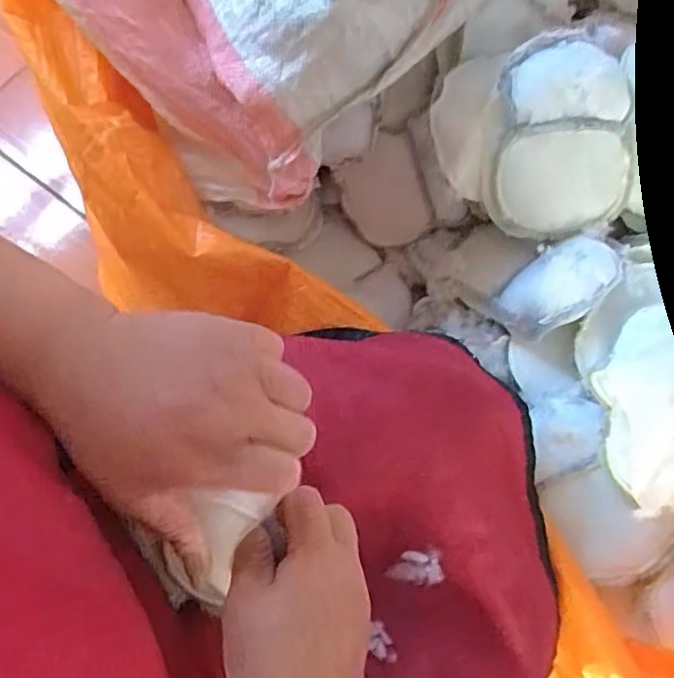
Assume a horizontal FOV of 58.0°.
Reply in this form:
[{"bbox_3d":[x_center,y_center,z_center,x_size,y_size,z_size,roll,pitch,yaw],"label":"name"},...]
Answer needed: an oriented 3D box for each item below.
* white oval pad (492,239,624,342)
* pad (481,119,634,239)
[{"bbox_3d":[0.219,-0.051,0.597,0.113,0.060,0.070,-29,75,-9],"label":"white oval pad"},{"bbox_3d":[0.210,-0.150,0.579,0.133,0.019,0.111,-1,115,-5],"label":"pad"}]

